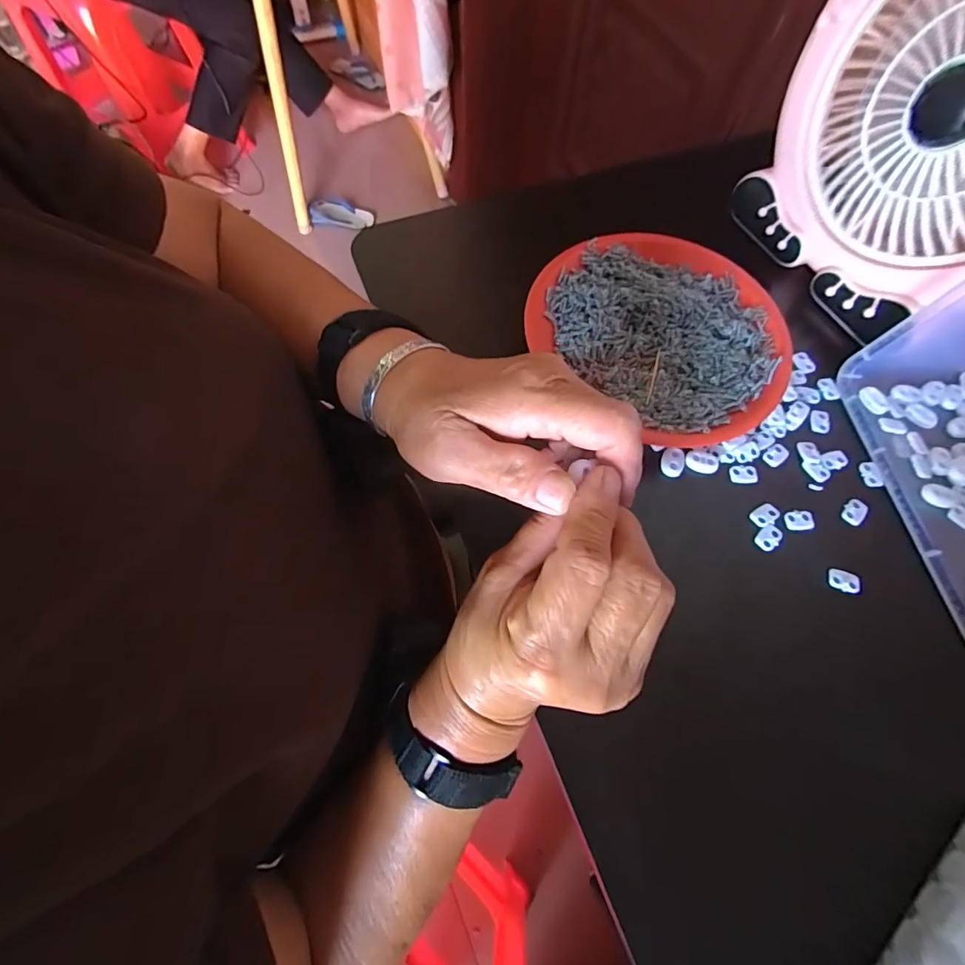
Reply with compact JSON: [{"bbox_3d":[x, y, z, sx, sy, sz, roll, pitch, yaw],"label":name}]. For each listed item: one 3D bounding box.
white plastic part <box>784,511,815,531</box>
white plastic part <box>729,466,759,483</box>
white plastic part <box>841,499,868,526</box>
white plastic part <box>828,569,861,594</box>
[{"bbox_3d":[0.217,0.026,0.321,0.018,0.005,0.013,-2,68,-2],"label":"white plastic part"},{"bbox_3d":[0.187,-0.006,0.333,0.019,0.004,0.013,3,67,0],"label":"white plastic part"},{"bbox_3d":[0.259,0.020,0.324,0.015,0.004,0.019,39,72,13],"label":"white plastic part"},{"bbox_3d":[0.235,0.064,0.305,0.018,0.004,0.013,14,68,4],"label":"white plastic part"}]

